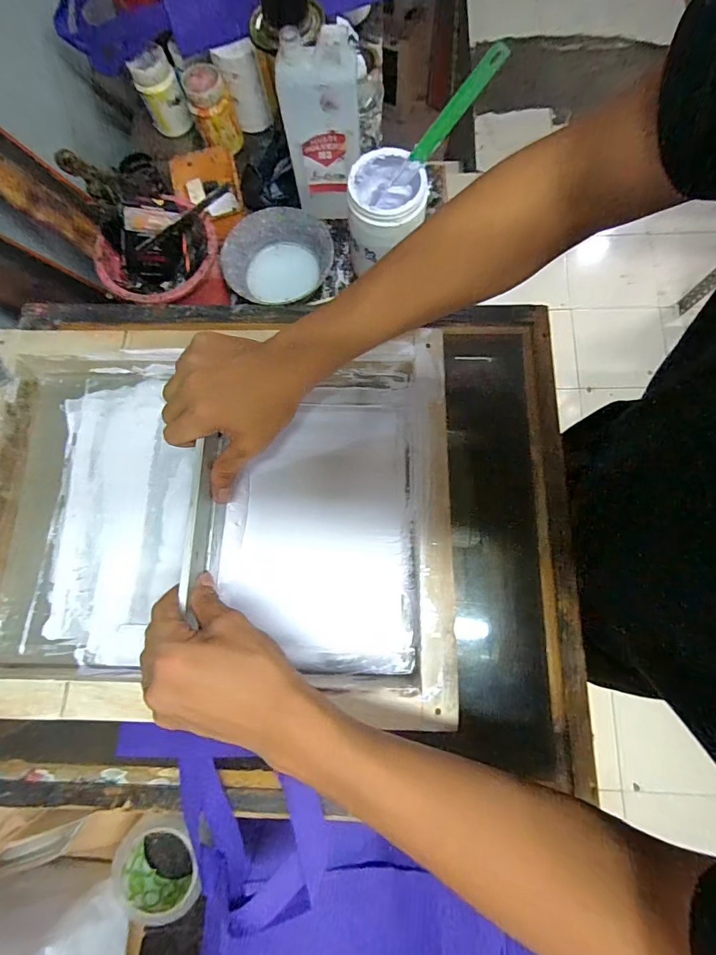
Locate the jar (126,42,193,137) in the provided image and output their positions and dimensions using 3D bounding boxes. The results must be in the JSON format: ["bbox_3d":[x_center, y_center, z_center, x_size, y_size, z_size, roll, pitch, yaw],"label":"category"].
[{"bbox_3d":[-0.327,-0.634,0.677,0.063,0.103,0.059,0,78,2],"label":"jar"}]

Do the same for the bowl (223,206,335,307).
[{"bbox_3d":[-0.116,-0.313,0.619,0.155,0.099,0.147,0,78,2],"label":"bowl"}]

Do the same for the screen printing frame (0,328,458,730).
[{"bbox_3d":[-0.140,0.029,0.388,0.446,0.055,0.346,1,79,-1],"label":"screen printing frame"}]

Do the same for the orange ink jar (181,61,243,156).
[{"bbox_3d":[-0.232,-0.587,0.661,0.068,0.097,0.064,0,78,2],"label":"orange ink jar"}]

